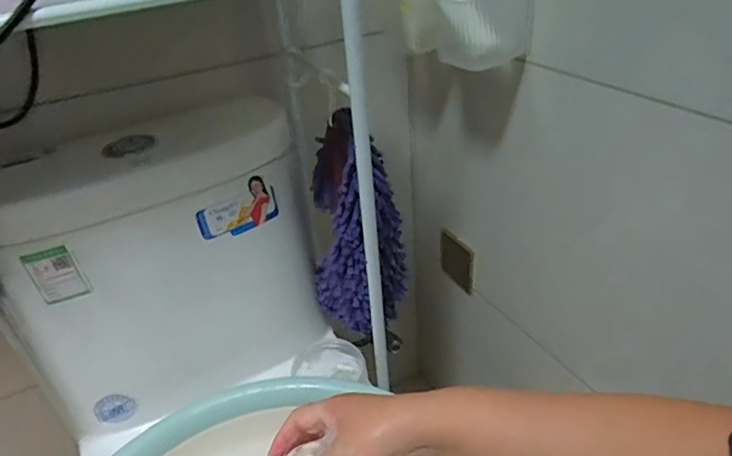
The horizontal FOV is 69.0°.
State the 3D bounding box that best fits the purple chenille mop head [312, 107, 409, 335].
[{"bbox_3d":[-0.021,0.003,0.707,0.127,0.278,0.085,13,37,25],"label":"purple chenille mop head"}]

